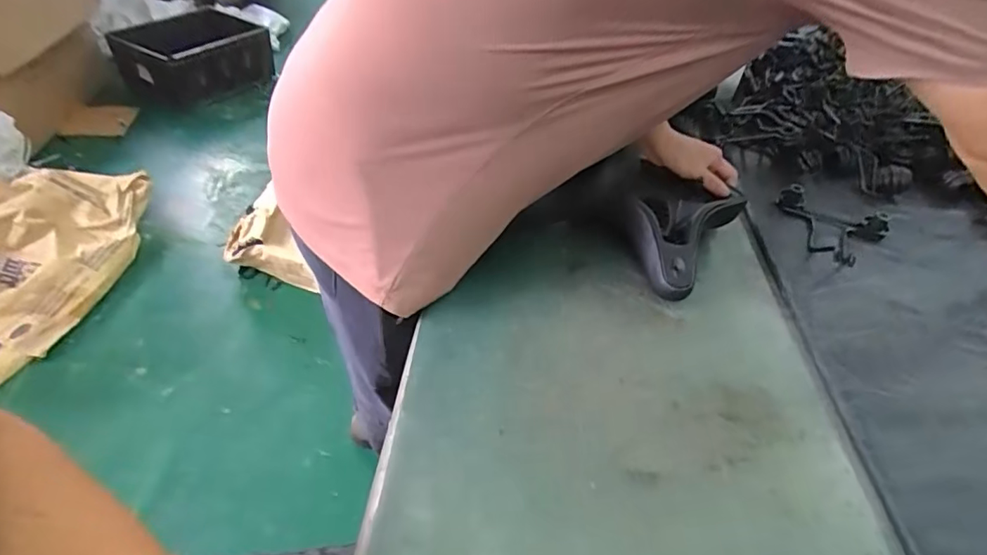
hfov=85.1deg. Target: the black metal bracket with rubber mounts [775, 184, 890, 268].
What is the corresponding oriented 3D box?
[{"bbox_3d":[0.505,-0.090,0.820,0.163,0.033,0.146,-31,53,-31],"label":"black metal bracket with rubber mounts"}]

